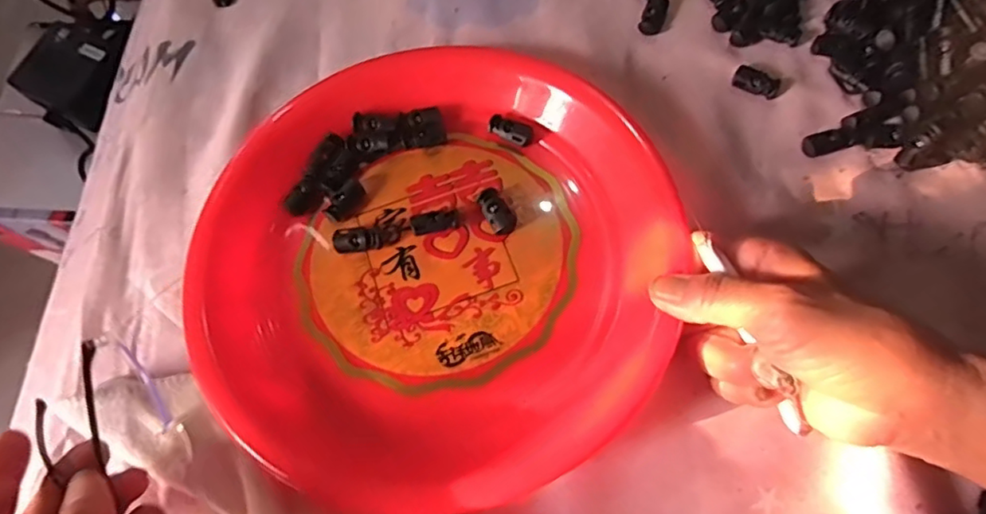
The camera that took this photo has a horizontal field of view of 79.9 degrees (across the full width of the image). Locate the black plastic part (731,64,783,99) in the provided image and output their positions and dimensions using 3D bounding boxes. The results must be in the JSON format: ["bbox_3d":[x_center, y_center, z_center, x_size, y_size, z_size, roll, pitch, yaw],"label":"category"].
[{"bbox_3d":[0.166,-0.110,0.370,0.029,0.007,0.014,22,73,10],"label":"black plastic part"}]

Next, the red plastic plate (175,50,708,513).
[{"bbox_3d":[-0.033,-0.005,0.317,0.252,0.045,0.246,0,73,1],"label":"red plastic plate"}]

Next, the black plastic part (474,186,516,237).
[{"bbox_3d":[0.002,-0.026,0.334,0.014,0.010,0.029,-30,72,-8],"label":"black plastic part"}]

